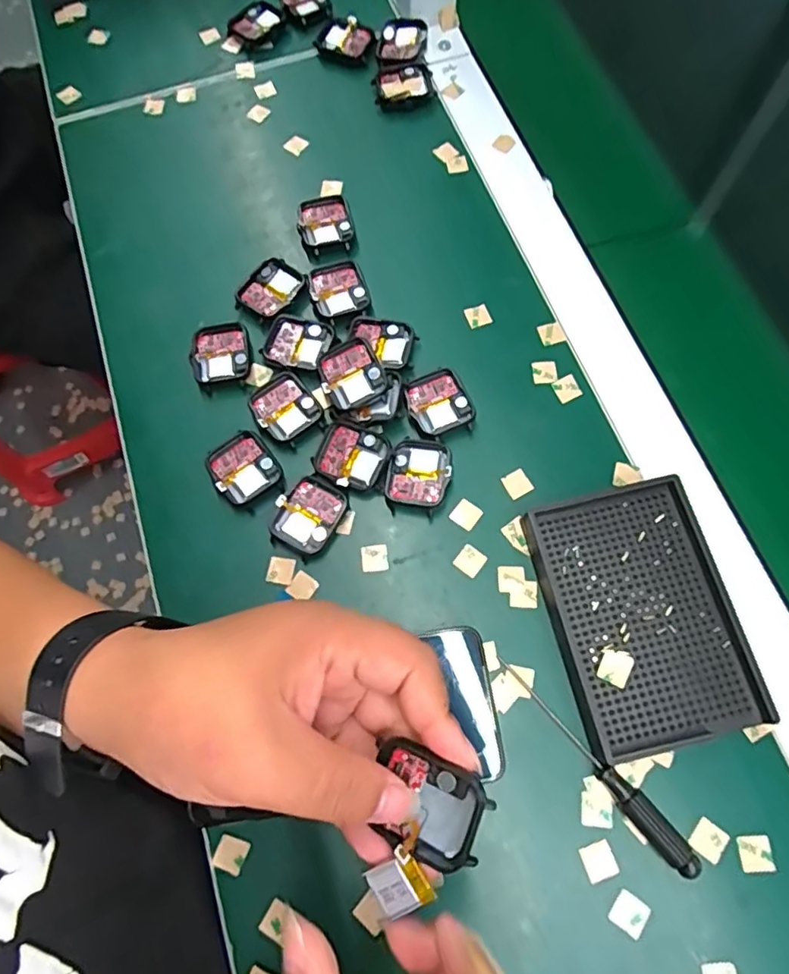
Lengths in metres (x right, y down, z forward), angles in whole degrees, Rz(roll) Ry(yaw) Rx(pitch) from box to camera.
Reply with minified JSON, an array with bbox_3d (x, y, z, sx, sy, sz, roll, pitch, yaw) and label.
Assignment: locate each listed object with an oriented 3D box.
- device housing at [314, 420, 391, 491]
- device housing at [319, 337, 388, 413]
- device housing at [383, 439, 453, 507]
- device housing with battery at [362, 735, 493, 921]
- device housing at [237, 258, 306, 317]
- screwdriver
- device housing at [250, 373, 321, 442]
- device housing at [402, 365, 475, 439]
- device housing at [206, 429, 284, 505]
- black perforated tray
[{"bbox_3d":[-0.026,-0.020,0.359,0.042,0.008,0.039,23,73,8],"label":"device housing"},{"bbox_3d":[-0.027,-0.071,0.372,0.037,0.013,0.041,-23,72,-7],"label":"device housing"},{"bbox_3d":[0.015,-0.008,0.356,0.037,0.012,0.041,15,72,6],"label":"device housing"},{"bbox_3d":[0.012,0.128,0.214,0.039,0.018,0.058,8,71,4],"label":"device housing with battery"},{"bbox_3d":[-0.083,-0.137,0.403,0.034,0.006,0.044,35,75,12],"label":"device housing"},{"bbox_3d":[0.103,0.141,0.302,0.013,0.014,0.128,-39,75,-11],"label":"screwdriver"},{"bbox_3d":[-0.069,-0.051,0.373,0.037,0.005,0.040,-42,75,-12],"label":"device housing"},{"bbox_3d":[0.028,-0.052,0.372,0.038,0.009,0.043,-23,72,-7],"label":"device housing"},{"bbox_3d":[-0.093,-0.011,0.362,0.038,0.008,0.041,-33,74,-10],"label":"device housing"},{"bbox_3d":[0.135,0.069,0.323,0.093,0.020,0.135,-12,71,-3],"label":"black perforated tray"}]

